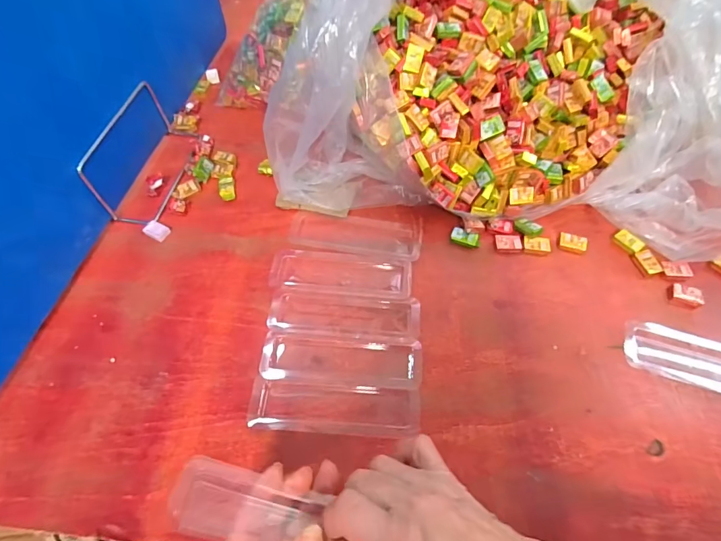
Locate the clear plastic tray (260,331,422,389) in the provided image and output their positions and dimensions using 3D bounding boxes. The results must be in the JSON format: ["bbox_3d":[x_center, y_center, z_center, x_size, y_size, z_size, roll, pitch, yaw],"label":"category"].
[{"bbox_3d":[-0.017,0.077,0.358,0.138,0.007,0.044,3,59,4],"label":"clear plastic tray"}]

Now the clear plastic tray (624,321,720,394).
[{"bbox_3d":[0.298,0.079,0.339,0.131,0.015,0.046,17,61,12],"label":"clear plastic tray"}]

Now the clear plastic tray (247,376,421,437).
[{"bbox_3d":[-0.021,0.114,0.338,0.138,0.011,0.039,2,59,4],"label":"clear plastic tray"}]

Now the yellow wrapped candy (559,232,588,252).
[{"bbox_3d":[0.217,-0.029,0.413,0.026,0.011,0.015,12,60,9],"label":"yellow wrapped candy"}]

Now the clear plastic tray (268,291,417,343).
[{"bbox_3d":[-0.016,0.039,0.381,0.140,0.009,0.045,4,59,5],"label":"clear plastic tray"}]

